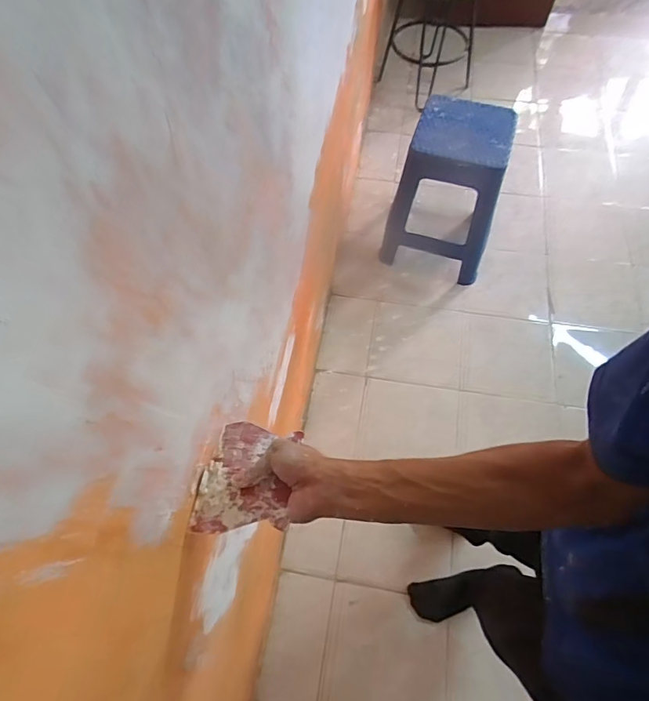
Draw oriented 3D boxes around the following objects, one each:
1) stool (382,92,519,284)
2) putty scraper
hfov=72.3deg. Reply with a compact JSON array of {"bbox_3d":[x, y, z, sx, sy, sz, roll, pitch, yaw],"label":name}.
[{"bbox_3d":[0.412,-0.510,1.478,0.336,0.469,0.305,18,65,11],"label":"stool"},{"bbox_3d":[-0.080,0.132,0.471,0.095,0.011,0.118,1,53,11],"label":"putty scraper"}]

